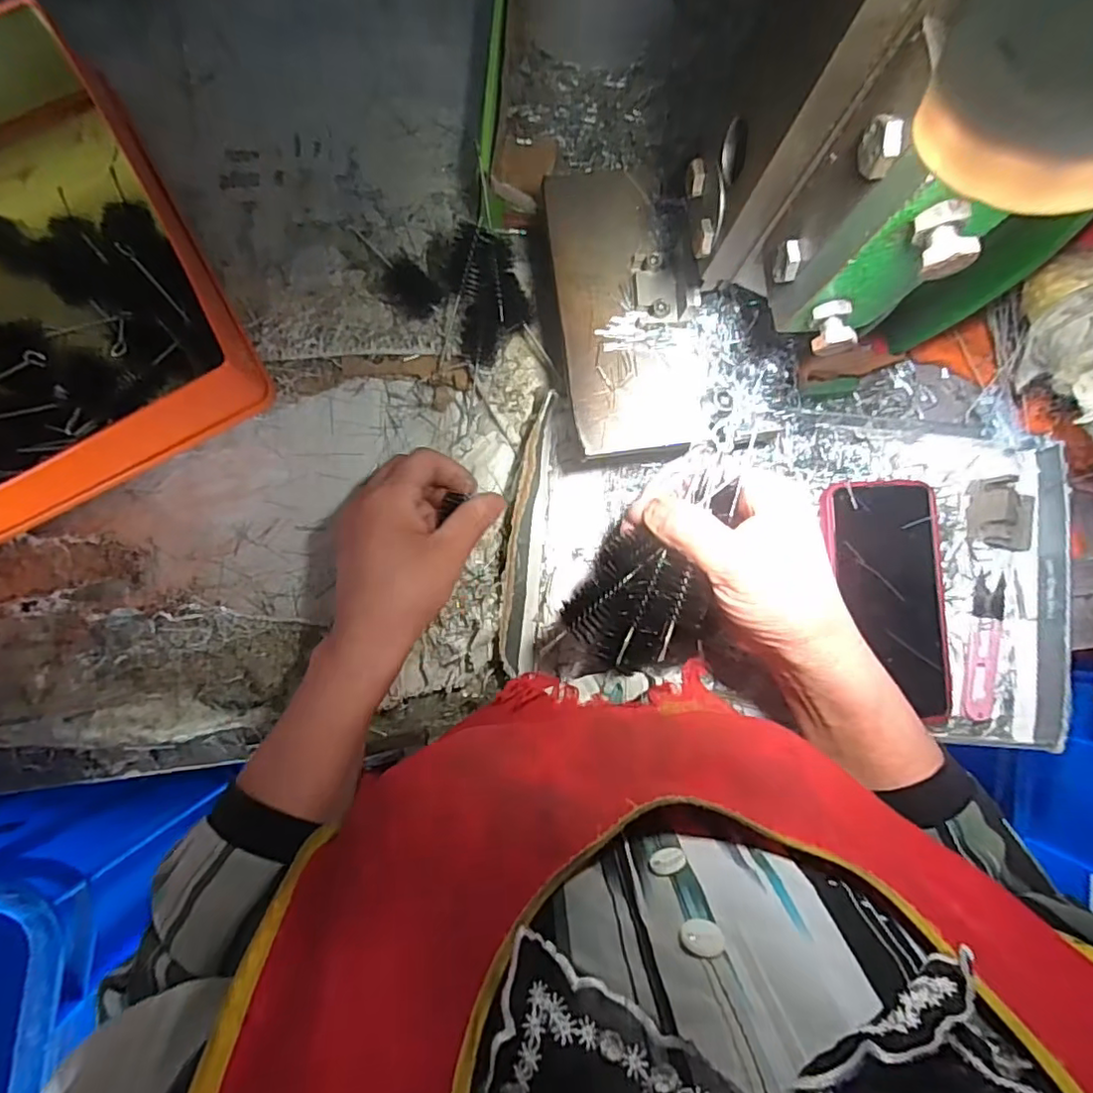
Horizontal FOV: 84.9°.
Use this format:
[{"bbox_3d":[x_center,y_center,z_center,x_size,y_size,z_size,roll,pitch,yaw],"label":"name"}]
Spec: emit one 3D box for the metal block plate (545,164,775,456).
[{"bbox_3d":[0.052,-0.136,0.342,0.089,0.011,0.168,-9,85,-3],"label":"metal block plate"}]

